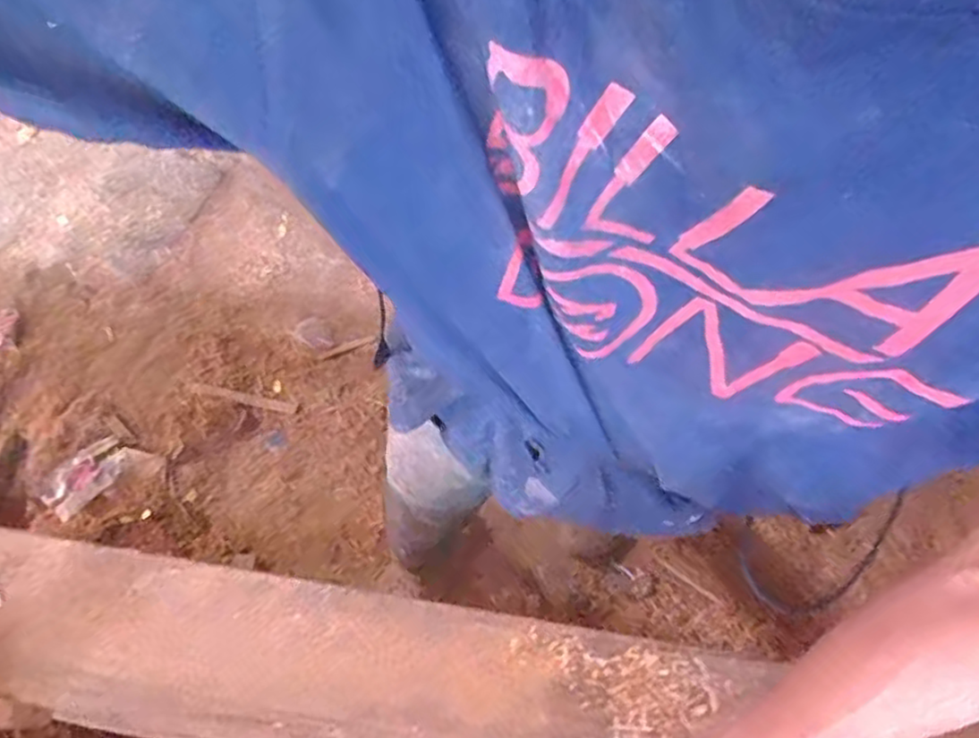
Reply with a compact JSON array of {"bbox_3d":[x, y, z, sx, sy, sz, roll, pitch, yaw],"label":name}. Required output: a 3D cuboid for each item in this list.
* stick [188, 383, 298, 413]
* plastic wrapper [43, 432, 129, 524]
[{"bbox_3d":[-0.530,0.063,1.474,0.237,0.019,0.023,10,71,6],"label":"stick"},{"bbox_3d":[-0.821,0.213,1.398,0.105,0.006,0.168,36,60,13],"label":"plastic wrapper"}]

